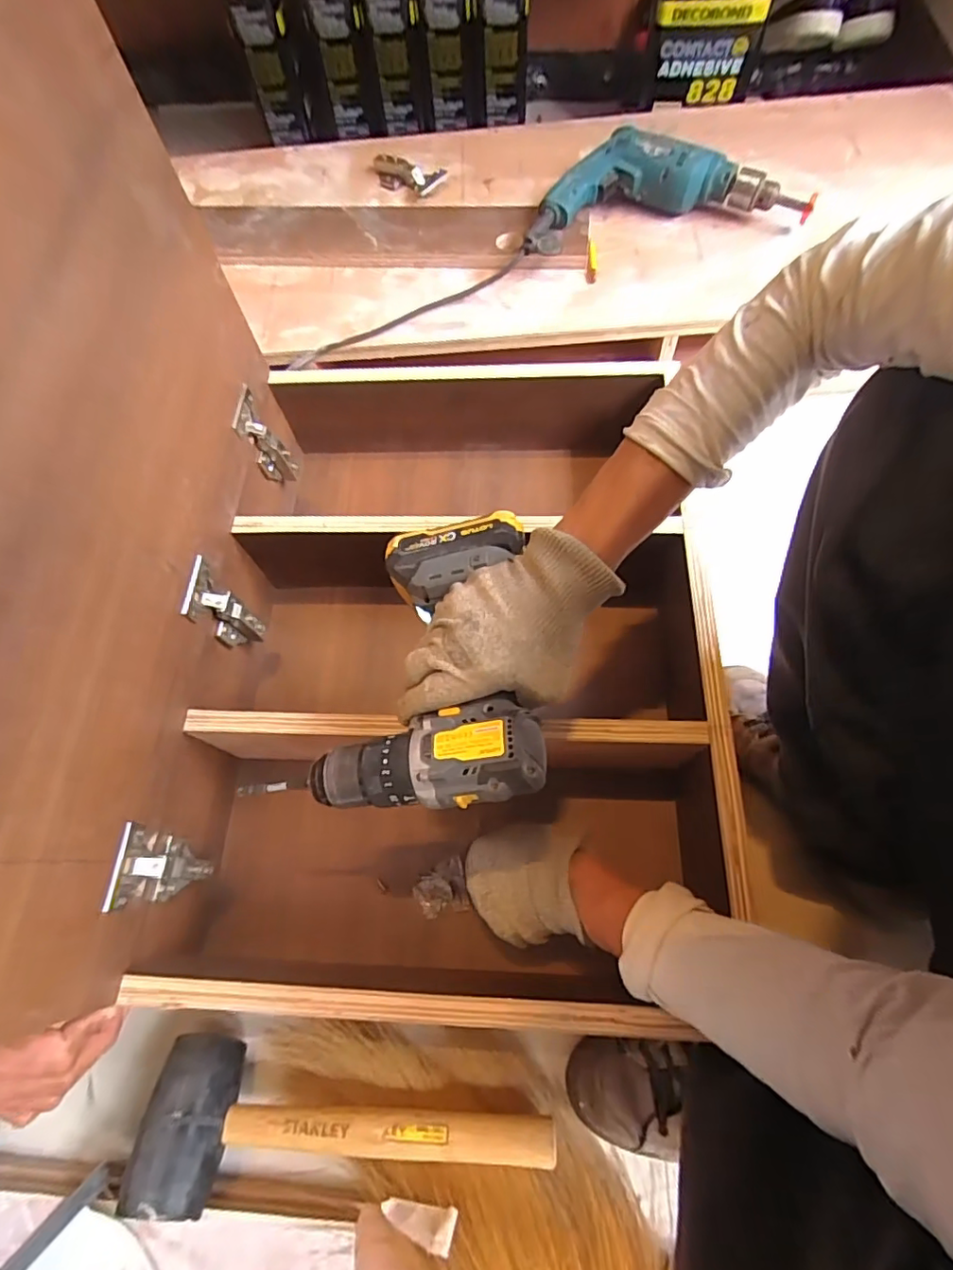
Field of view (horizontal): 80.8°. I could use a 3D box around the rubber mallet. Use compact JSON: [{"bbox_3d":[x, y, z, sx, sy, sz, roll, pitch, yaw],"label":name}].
[{"bbox_3d":[-0.103,0.408,0.447,0.326,0.061,0.099,5,67,5],"label":"rubber mallet"}]

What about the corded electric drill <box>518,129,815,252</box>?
[{"bbox_3d":[0.221,-0.571,0.707,0.329,0.060,0.146,-4,67,2],"label":"corded electric drill"}]

